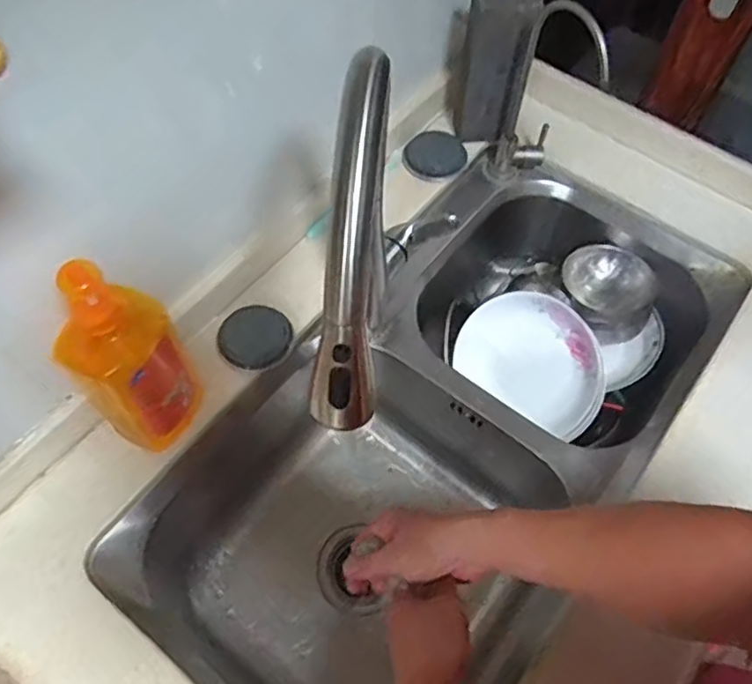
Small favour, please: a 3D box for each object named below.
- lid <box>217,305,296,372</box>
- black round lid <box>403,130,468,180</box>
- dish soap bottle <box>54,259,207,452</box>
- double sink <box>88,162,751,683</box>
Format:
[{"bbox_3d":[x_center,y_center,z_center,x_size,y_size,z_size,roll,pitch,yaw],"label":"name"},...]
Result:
[{"bbox_3d":[-0.135,-0.006,0.732,0.083,0.010,0.070,-30,87,-30],"label":"lid"},{"bbox_3d":[0.084,-0.262,0.901,0.084,0.013,0.085,0,62,0],"label":"black round lid"},{"bbox_3d":[-0.218,0.017,0.578,0.052,0.248,0.096,30,66,15],"label":"dish soap bottle"},{"bbox_3d":[0.090,0.113,0.820,0.372,0.249,0.769,36,68,17],"label":"double sink"}]

